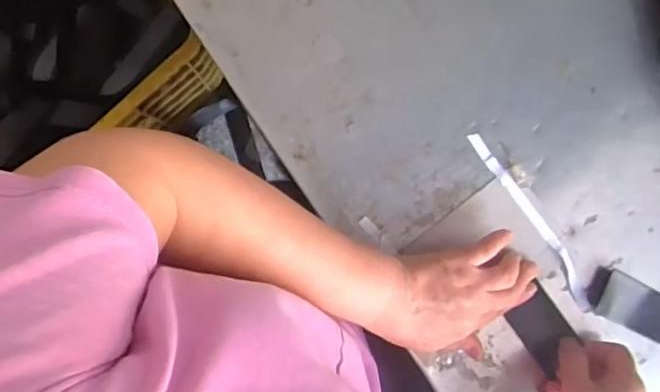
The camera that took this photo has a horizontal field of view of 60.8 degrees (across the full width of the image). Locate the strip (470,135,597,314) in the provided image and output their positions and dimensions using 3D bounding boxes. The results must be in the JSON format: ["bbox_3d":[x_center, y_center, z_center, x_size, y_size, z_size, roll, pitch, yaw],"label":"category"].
[{"bbox_3d":[0.175,0.021,0.479,0.017,0.010,0.177,-33,93,-4],"label":"strip"}]

